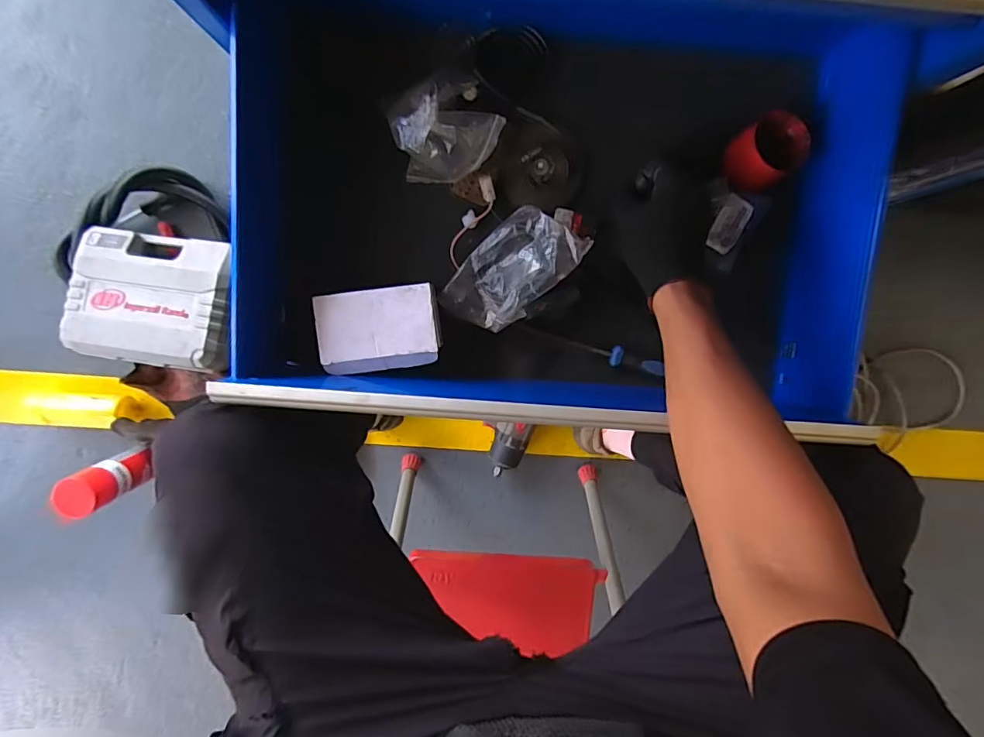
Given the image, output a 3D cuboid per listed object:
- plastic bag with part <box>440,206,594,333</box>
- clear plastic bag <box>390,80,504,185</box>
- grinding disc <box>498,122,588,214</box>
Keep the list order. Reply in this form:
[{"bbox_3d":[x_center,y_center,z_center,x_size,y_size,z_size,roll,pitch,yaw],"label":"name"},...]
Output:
[{"bbox_3d":[0.020,-0.104,0.528,0.088,0.047,0.148,43,93,-8],"label":"plastic bag with part"},{"bbox_3d":[-0.043,-0.239,0.502,0.109,0.064,0.085,-16,98,-1],"label":"clear plastic bag"},{"bbox_3d":[0.055,-0.220,0.536,0.089,0.015,0.086,0,98,-3],"label":"grinding disc"}]

